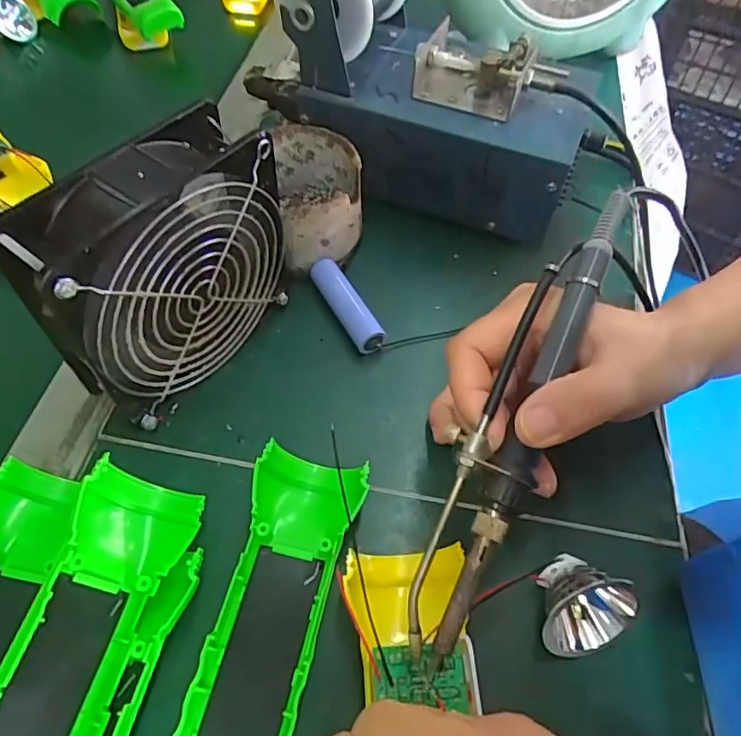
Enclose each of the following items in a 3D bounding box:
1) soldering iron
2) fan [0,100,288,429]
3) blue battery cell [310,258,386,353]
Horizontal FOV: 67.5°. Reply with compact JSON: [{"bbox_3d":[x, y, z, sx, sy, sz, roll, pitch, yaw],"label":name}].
[{"bbox_3d":[0.060,0.017,0.226,0.025,0.022,0.204,23,77,12],"label":"soldering iron"},{"bbox_3d":[-0.099,-0.043,0.270,0.047,0.120,0.122,33,61,18],"label":"fan"},{"bbox_3d":[-0.014,-0.037,0.333,0.018,0.015,0.065,-24,61,-18],"label":"blue battery cell"}]

